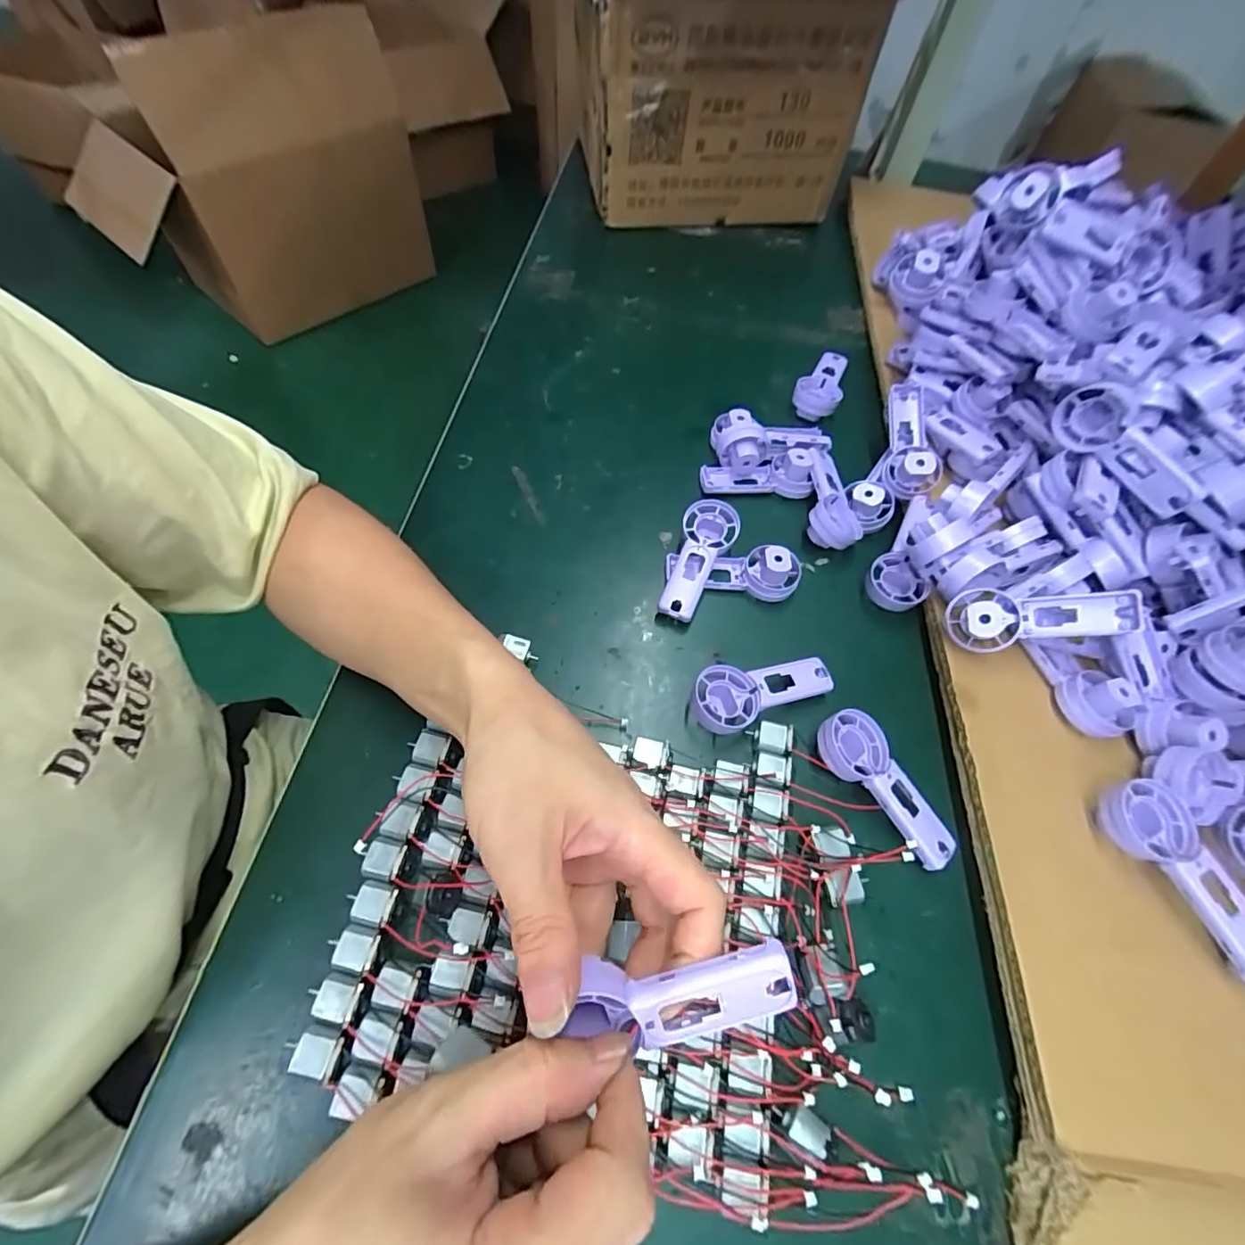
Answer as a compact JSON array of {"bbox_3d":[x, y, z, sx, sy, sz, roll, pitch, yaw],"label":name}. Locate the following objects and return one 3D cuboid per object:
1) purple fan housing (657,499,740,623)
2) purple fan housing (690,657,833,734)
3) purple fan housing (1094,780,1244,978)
[{"bbox_3d":[0.054,-0.044,0.379,0.038,0.028,0.096,20,61,9],"label":"purple fan housing"},{"bbox_3d":[0.086,0.043,0.335,0.093,0.025,0.039,-17,62,-12],"label":"purple fan housing"},{"bbox_3d":[0.283,0.125,0.267,0.033,0.022,0.092,-21,63,-14],"label":"purple fan housing"}]

